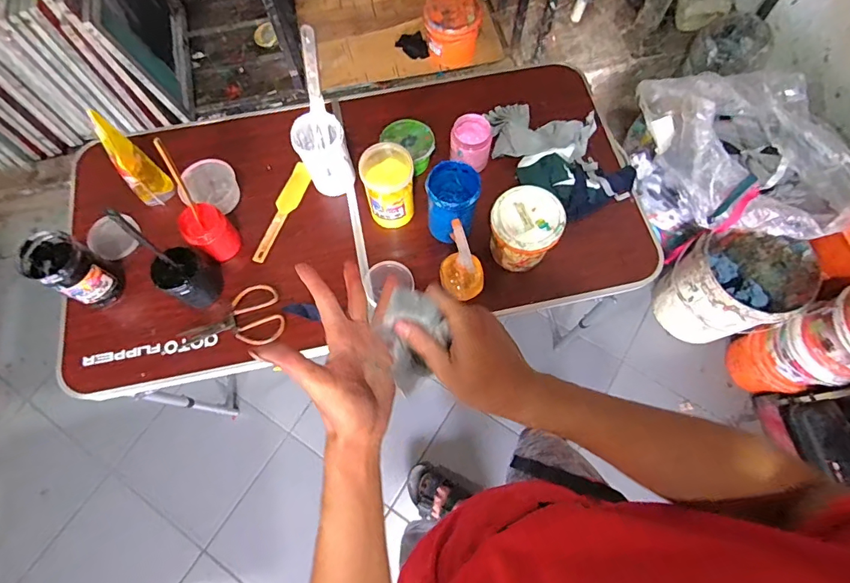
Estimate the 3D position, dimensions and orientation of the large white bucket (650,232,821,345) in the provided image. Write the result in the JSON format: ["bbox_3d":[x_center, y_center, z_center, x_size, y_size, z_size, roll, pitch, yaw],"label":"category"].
[{"bbox_3d":[0.941,-0.012,1.416,0.287,0.340,0.306,-27,71,-9],"label":"large white bucket"}]

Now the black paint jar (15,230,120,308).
[{"bbox_3d":[-0.652,-0.037,0.838,0.095,0.152,0.089,0,69,1],"label":"black paint jar"}]

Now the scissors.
[{"bbox_3d":[-0.372,0.062,0.872,0.187,0.014,0.117,-21,70,-7],"label":"scissors"}]

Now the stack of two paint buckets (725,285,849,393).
[{"bbox_3d":[1.110,0.153,1.272,0.199,0.504,0.213,-21,70,-7],"label":"stack of two paint buckets"}]

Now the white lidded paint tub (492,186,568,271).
[{"bbox_3d":[0.185,-0.112,0.856,0.122,0.129,0.120,0,69,1],"label":"white lidded paint tub"}]

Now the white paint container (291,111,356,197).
[{"bbox_3d":[-0.204,-0.276,0.911,0.098,0.131,0.108,-20,70,-6],"label":"white paint container"}]

